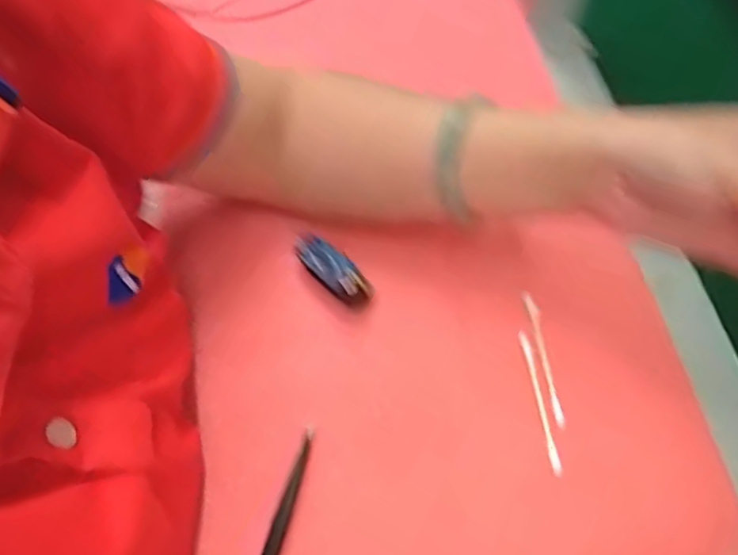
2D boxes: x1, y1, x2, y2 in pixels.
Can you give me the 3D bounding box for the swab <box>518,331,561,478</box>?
[{"bbox_3d":[0.089,0.064,0.327,0.005,0.006,0.075,-8,57,1],"label":"swab"}]

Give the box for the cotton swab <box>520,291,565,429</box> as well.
[{"bbox_3d":[0.094,0.042,0.339,0.008,0.008,0.075,-9,57,0],"label":"cotton swab"}]

